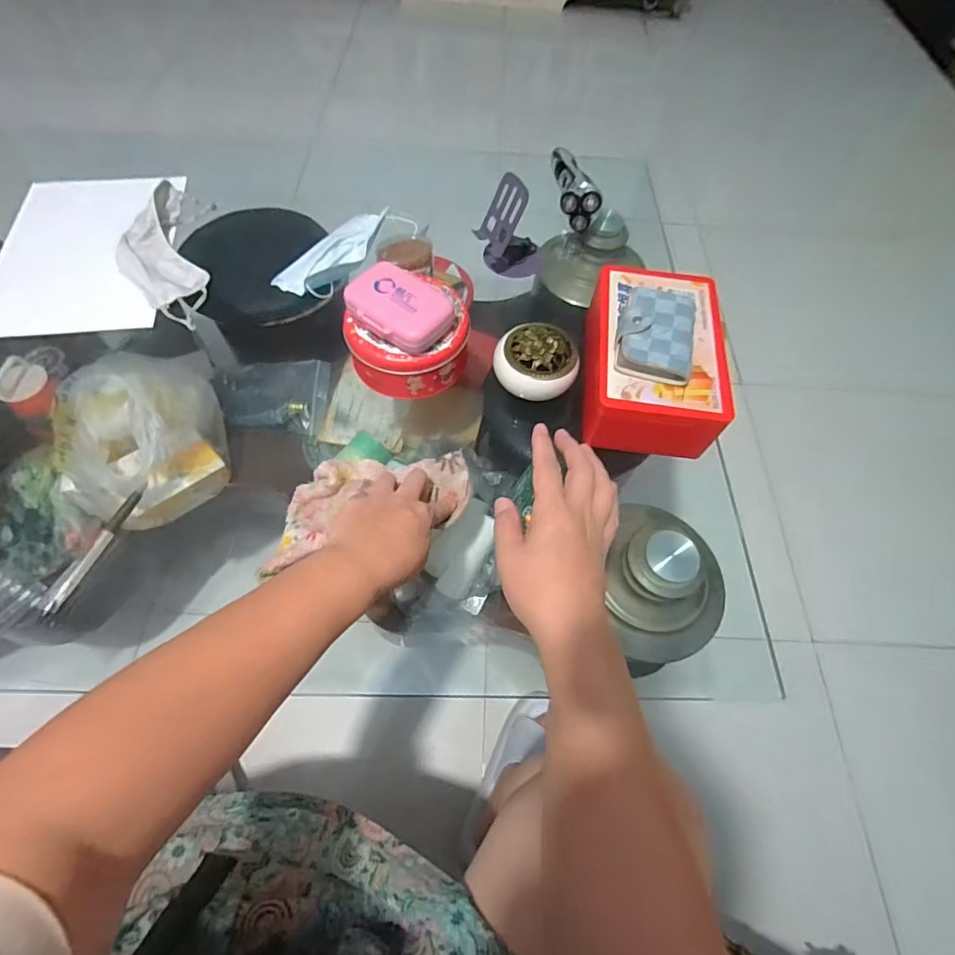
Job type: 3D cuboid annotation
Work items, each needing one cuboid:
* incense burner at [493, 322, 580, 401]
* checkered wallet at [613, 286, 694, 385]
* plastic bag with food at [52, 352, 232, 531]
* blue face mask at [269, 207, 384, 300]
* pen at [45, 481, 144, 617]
[{"bbox_3d":[0.064,-0.131,0.534,0.091,0.050,0.086,11,62,3],"label":"incense burner"},{"bbox_3d":[0.179,-0.146,0.492,0.073,0.029,0.105,12,62,4],"label":"checkered wallet"},{"bbox_3d":[-0.423,-0.052,0.616,0.180,0.121,0.193,-21,65,-13],"label":"plastic bag with food"},{"bbox_3d":[-0.179,-0.289,0.625,0.073,0.032,0.162,32,65,14],"label":"blue face mask"},{"bbox_3d":[-0.348,0.063,0.448,0.010,0.015,0.130,18,62,7],"label":"pen"}]

